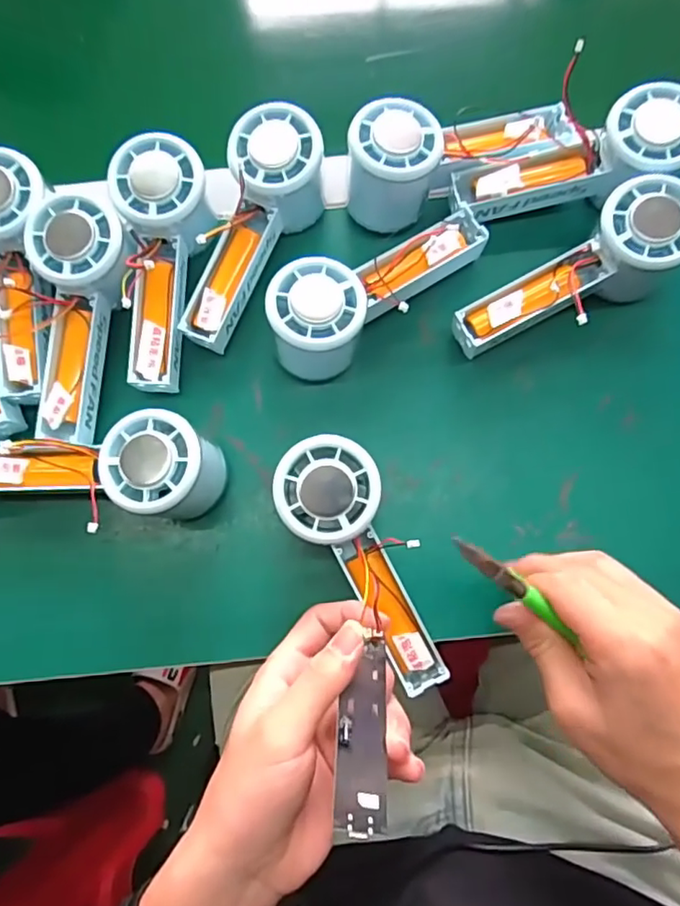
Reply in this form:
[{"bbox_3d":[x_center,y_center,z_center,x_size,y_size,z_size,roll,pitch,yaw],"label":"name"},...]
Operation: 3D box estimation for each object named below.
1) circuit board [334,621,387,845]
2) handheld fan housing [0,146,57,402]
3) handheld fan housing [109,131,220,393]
[{"bbox_3d":[0.012,0.124,0.262,0.020,0.087,0.008,17,129,-11],"label":"circuit board"},{"bbox_3d":[-0.202,-0.108,0.359,0.051,0.049,0.148,-6,84,4],"label":"handheld fan housing"},{"bbox_3d":[-0.107,-0.115,0.363,0.057,0.058,0.148,-4,80,1],"label":"handheld fan housing"}]

